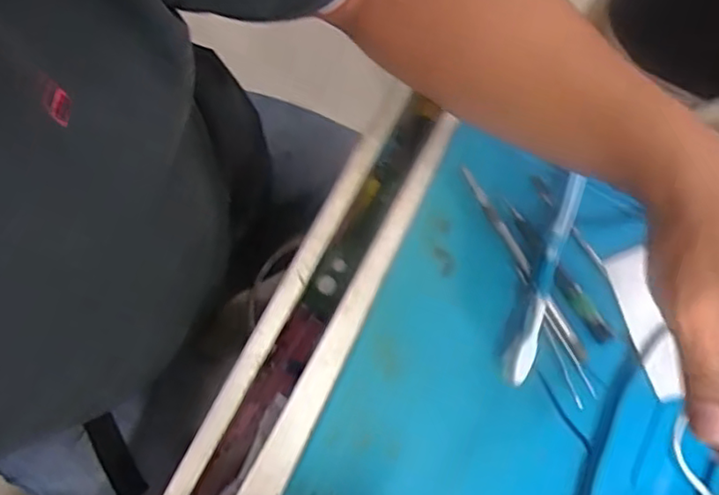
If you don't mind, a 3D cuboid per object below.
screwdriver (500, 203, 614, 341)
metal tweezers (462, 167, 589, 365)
[{"bbox_3d":[0.141,0.018,0.453,0.016,0.013,0.121,-36,86,-11],"label":"screwdriver"},{"bbox_3d":[0.117,0.012,0.454,0.014,0.010,0.160,-30,85,-10],"label":"metal tweezers"}]

